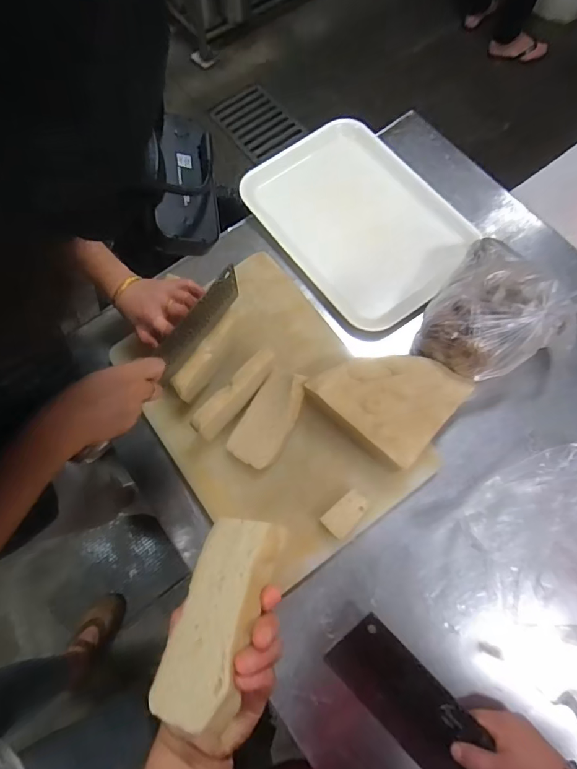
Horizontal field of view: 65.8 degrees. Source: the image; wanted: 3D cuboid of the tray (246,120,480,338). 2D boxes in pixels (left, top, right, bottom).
[{"bbox_3d":[0.117,-0.280,0.756,0.247,0.035,0.362,-39,79,1],"label":"tray"}]

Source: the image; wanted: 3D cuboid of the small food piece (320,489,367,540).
[{"bbox_3d":[0.076,0.172,0.593,0.061,0.034,0.036,-43,75,-13],"label":"small food piece"}]

